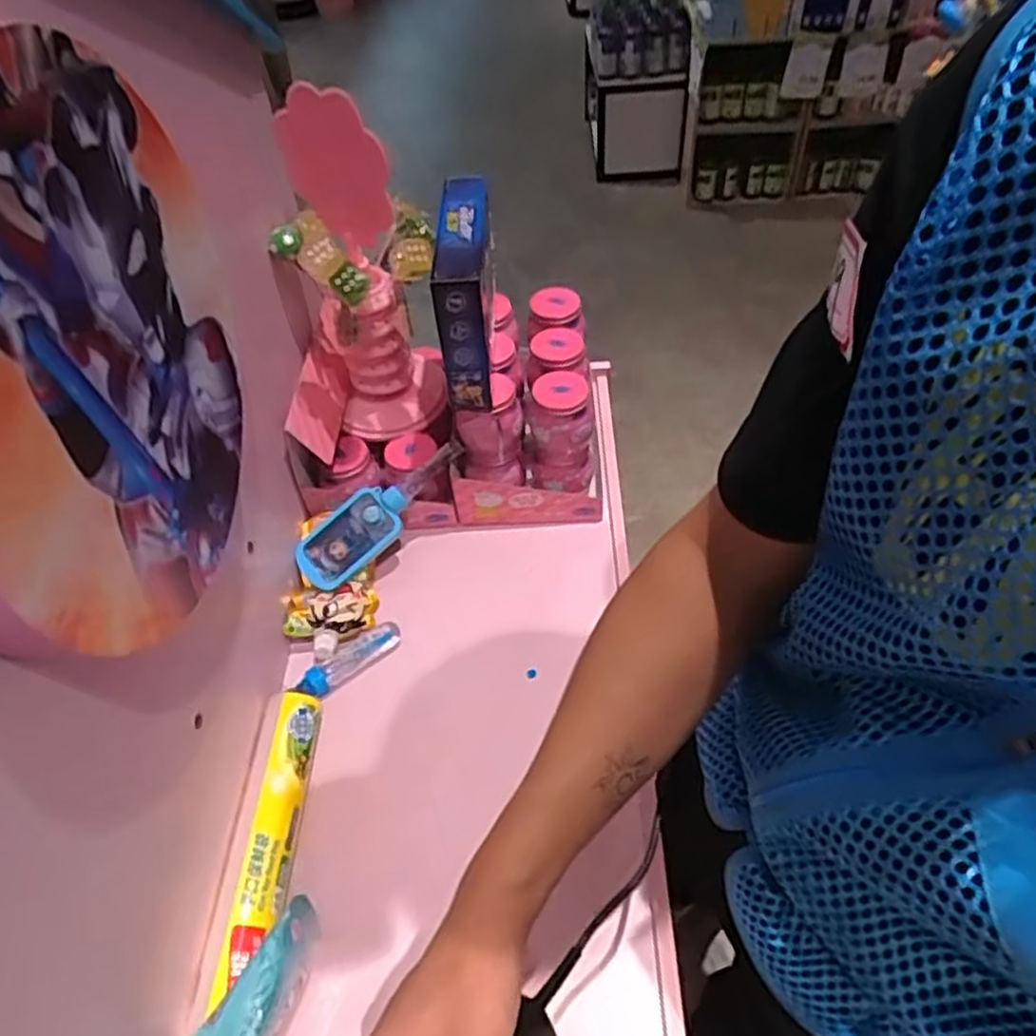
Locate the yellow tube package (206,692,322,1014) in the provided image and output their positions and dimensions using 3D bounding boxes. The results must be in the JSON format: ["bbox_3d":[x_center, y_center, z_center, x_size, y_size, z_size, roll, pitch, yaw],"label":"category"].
[{"bbox_3d":[-0.187,0.245,0.591,0.034,0.044,0.226,-3,49,2],"label":"yellow tube package"}]

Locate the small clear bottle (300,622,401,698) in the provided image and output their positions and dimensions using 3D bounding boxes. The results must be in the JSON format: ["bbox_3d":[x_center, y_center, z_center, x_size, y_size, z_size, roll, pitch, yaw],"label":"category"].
[{"bbox_3d":[-0.156,0.130,0.706,0.100,0.020,0.027,-36,56,-24],"label":"small clear bottle"}]

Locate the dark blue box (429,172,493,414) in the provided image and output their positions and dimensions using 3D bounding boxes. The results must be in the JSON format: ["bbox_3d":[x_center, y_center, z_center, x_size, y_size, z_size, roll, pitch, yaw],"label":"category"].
[{"bbox_3d":[-0.046,-0.206,0.702,0.042,0.145,0.159,-2,49,3],"label":"dark blue box"}]

